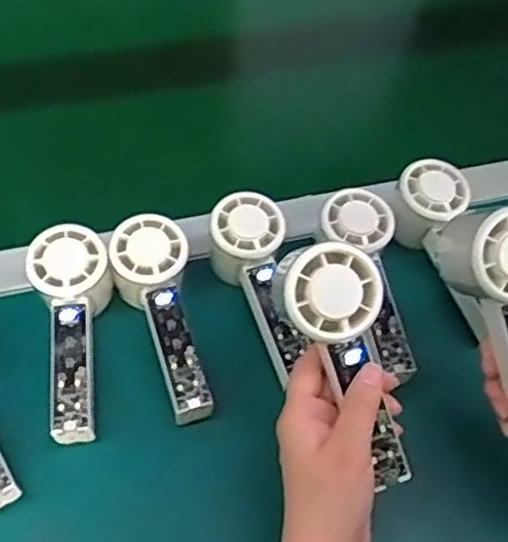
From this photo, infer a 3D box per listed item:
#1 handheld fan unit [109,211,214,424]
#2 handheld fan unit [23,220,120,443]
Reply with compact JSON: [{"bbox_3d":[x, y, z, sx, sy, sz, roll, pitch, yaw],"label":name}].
[{"bbox_3d":[-0.066,0.035,0.527,0.056,0.055,0.155,-15,74,-14],"label":"handheld fan unit"},{"bbox_3d":[-0.132,0.044,0.511,0.058,0.045,0.154,-3,70,-7],"label":"handheld fan unit"}]

